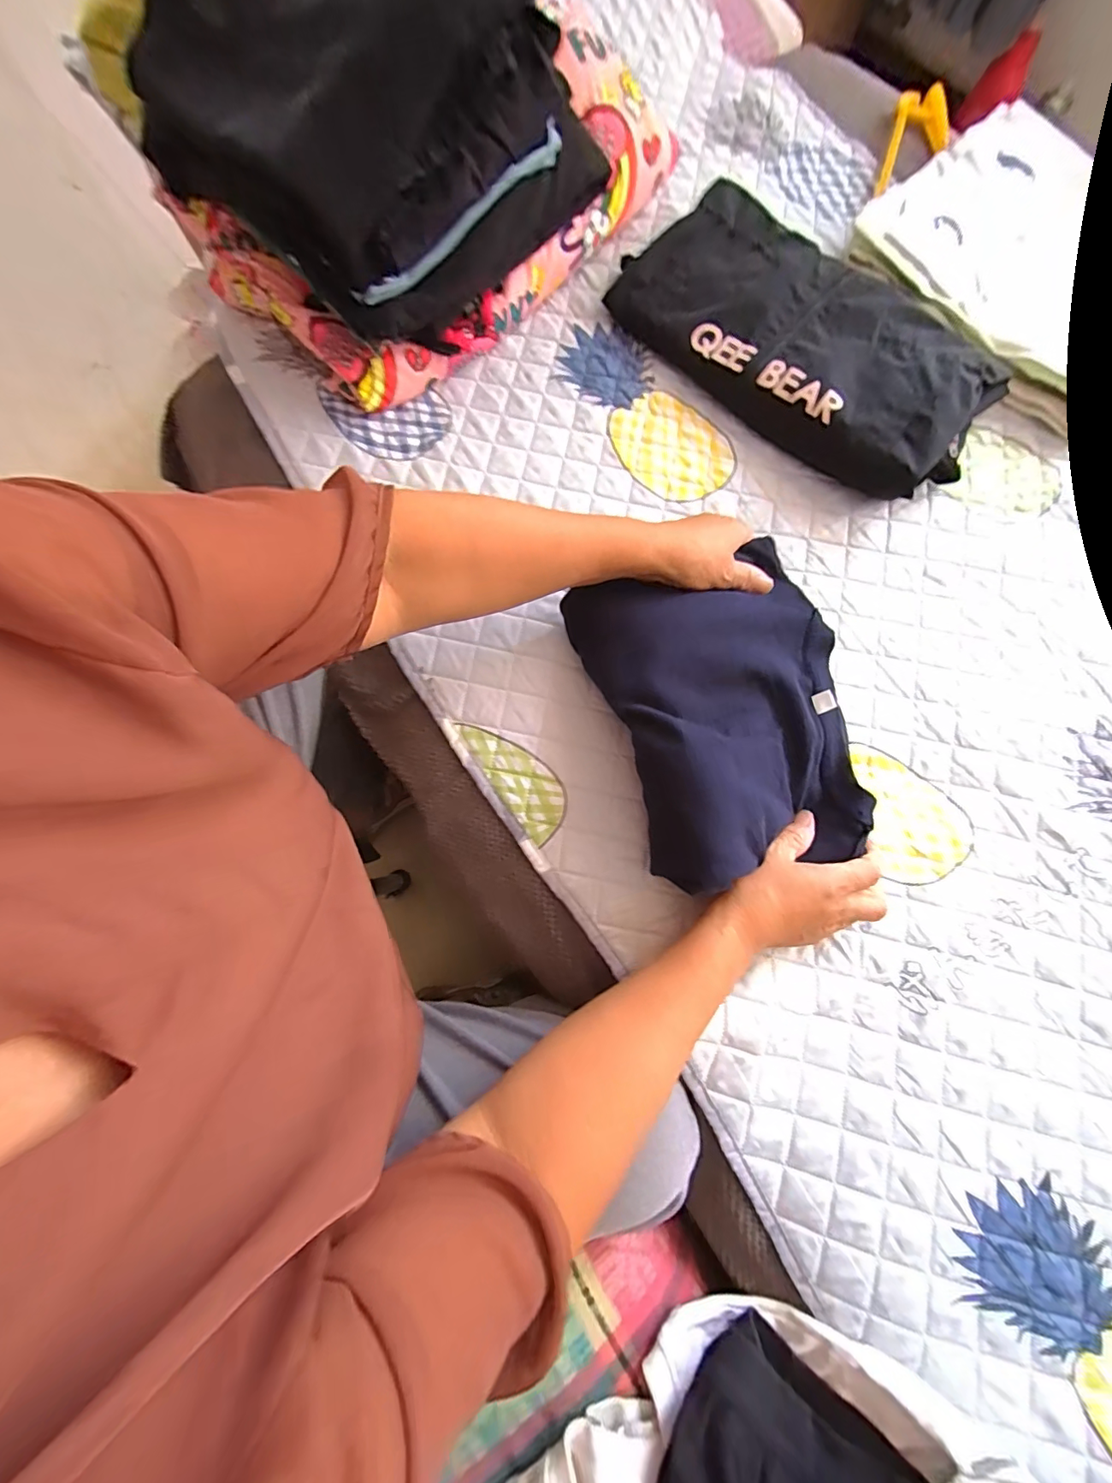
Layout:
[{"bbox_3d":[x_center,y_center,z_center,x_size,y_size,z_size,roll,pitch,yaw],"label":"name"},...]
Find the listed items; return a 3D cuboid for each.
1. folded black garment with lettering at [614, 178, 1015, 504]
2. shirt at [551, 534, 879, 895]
[{"bbox_3d":[0.260,-0.425,0.512,0.197,0.061,0.407,-42,80,-9],"label":"folded black garment with lettering"},{"bbox_3d":[0.139,-0.031,0.389,0.202,0.064,0.261,-12,77,-3],"label":"shirt"}]

